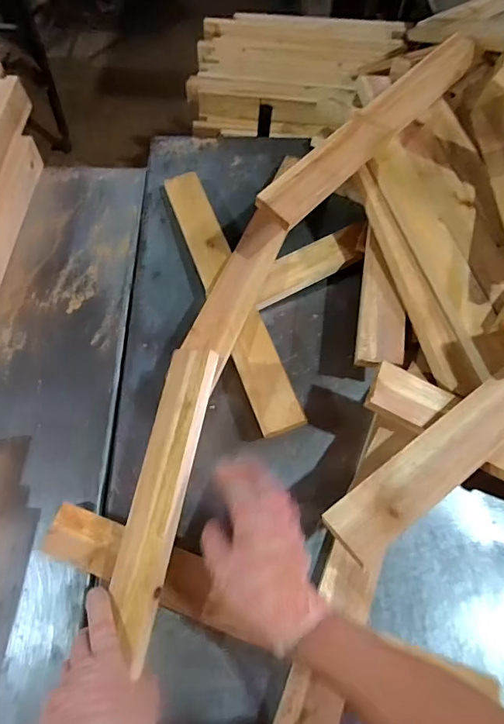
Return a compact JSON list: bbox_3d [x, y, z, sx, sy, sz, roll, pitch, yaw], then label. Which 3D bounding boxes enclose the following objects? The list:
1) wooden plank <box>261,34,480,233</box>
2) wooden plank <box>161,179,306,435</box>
[{"bbox_3d":[0.196,-0.367,0.680,0.062,0.030,0.520,38,68,17],"label":"wooden plank"},{"bbox_3d":[-0.043,-0.122,0.681,0.061,0.016,0.503,-20,62,-5],"label":"wooden plank"}]

